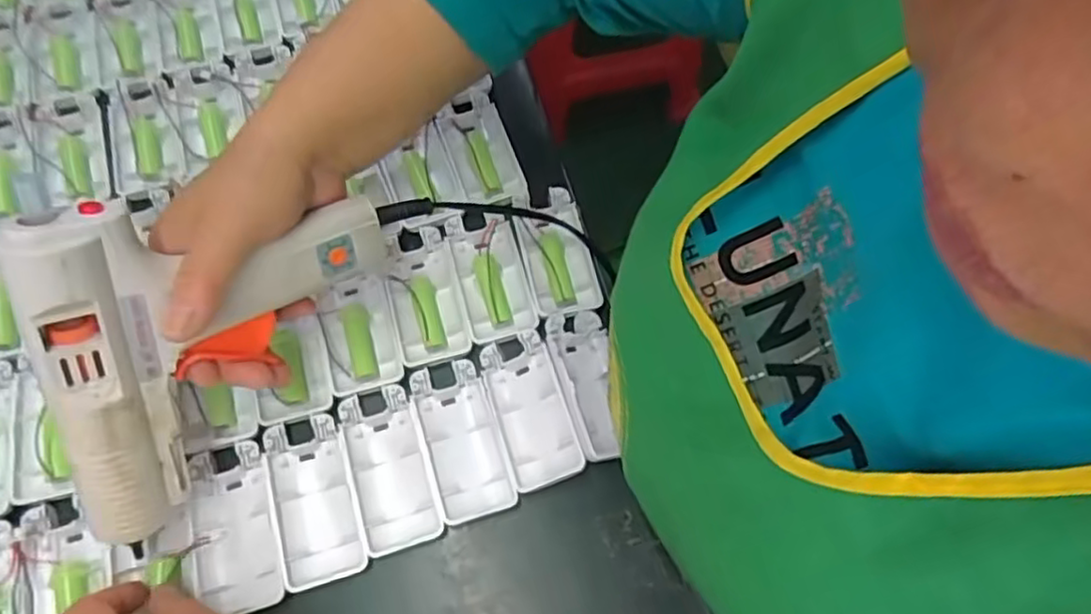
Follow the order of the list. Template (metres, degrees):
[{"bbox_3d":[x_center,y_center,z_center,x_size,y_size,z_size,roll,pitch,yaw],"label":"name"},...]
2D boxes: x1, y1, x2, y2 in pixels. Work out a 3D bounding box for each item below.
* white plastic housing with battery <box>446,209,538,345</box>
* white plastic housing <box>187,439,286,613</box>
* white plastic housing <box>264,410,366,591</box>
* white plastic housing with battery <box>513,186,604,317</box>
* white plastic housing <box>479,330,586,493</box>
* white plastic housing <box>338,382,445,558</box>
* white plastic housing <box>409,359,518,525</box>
[{"bbox_3d":[-0.037,-0.020,0.465,0.045,0.026,0.090,-14,68,-9],"label":"white plastic housing with battery"},{"bbox_3d":[-0.176,0.124,0.392,0.045,0.011,0.092,-16,68,-9],"label":"white plastic housing"},{"bbox_3d":[-0.135,0.111,0.402,0.043,0.016,0.094,-18,69,-10],"label":"white plastic housing"},{"bbox_3d":[0.007,-0.039,0.463,0.045,0.017,0.089,-14,68,-8],"label":"white plastic housing with battery"},{"bbox_3d":[-0.010,0.061,0.421,0.042,0.018,0.093,-16,68,-9],"label":"white plastic housing"},{"bbox_3d":[-0.093,0.094,0.409,0.044,0.015,0.094,-17,69,-10],"label":"white plastic housing"},{"bbox_3d":[-0.050,0.079,0.415,0.044,0.013,0.093,-16,68,-9],"label":"white plastic housing"}]

